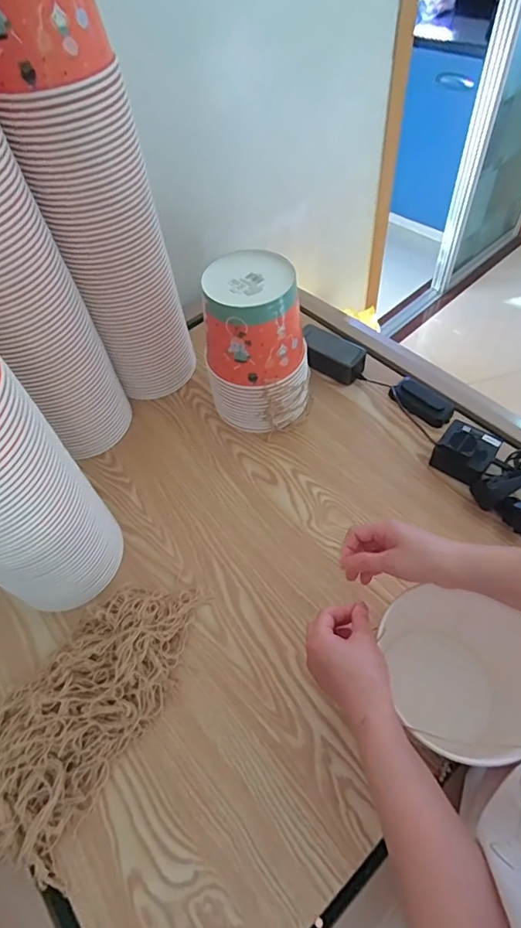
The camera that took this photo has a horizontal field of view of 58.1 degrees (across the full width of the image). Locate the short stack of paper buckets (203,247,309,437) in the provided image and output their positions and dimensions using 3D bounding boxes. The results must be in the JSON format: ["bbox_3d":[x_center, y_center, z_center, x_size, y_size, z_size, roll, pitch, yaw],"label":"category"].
[{"bbox_3d":[-0.002,-0.178,0.728,0.150,0.238,0.150,-2,56,3],"label":"short stack of paper buckets"}]

